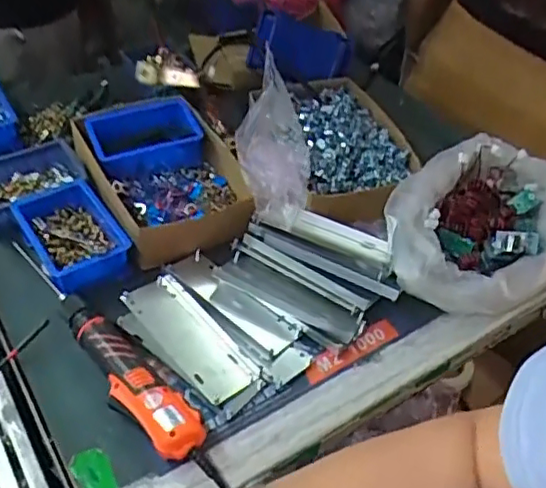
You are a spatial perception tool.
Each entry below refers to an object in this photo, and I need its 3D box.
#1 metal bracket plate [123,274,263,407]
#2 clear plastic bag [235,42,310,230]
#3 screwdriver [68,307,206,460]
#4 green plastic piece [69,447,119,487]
[{"bbox_3d":[-0.096,0.102,0.698,0.068,0.020,0.178,-32,56,-30],"label":"metal bracket plate"},{"bbox_3d":[0.002,-0.128,0.786,0.088,0.045,0.206,-3,87,-8],"label":"clear plastic bag"},{"bbox_3d":[-0.143,0.135,0.644,0.070,0.039,0.212,-32,55,-30],"label":"screwdriver"},{"bbox_3d":[-0.169,0.219,0.588,0.034,0.012,0.061,-28,54,-28],"label":"green plastic piece"}]

